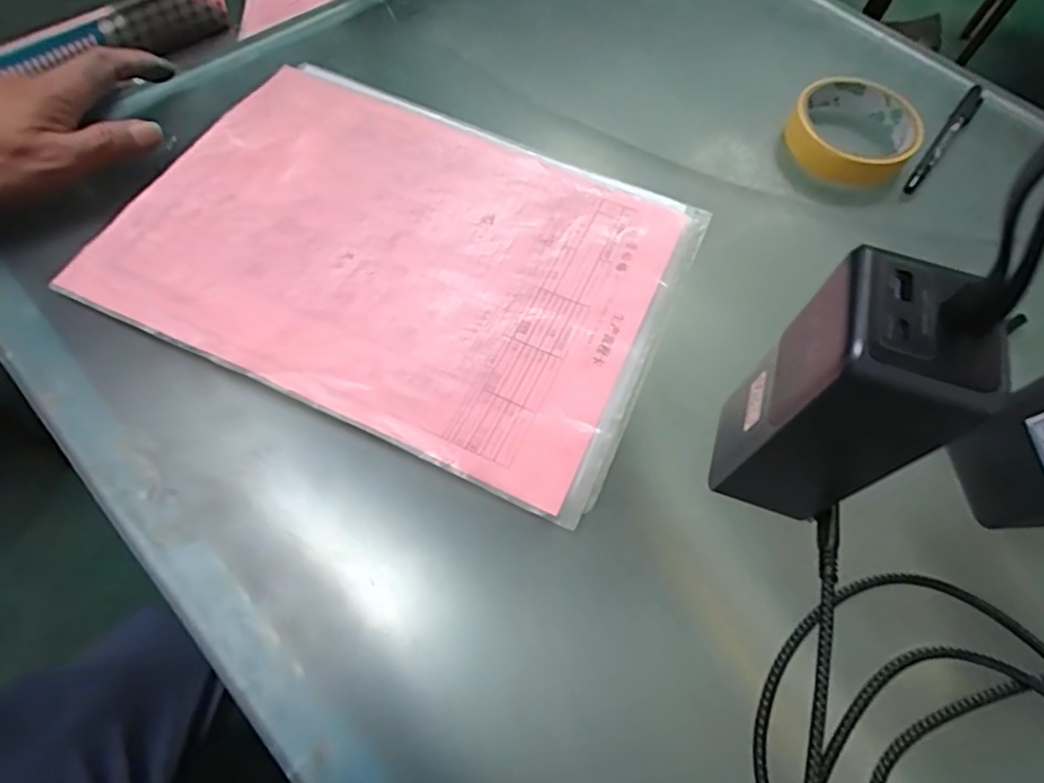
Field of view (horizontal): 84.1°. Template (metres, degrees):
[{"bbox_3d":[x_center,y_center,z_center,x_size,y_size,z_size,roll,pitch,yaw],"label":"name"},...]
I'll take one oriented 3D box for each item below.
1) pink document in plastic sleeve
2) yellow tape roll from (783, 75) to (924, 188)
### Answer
[{"bbox_3d":[-0.068,-0.086,0.341,0.310,0.010,0.224,24,62,9],"label":"pink document in plastic sleeve"},{"bbox_3d":[0.234,-0.184,0.407,0.084,0.025,0.091,1,64,-2],"label":"yellow tape roll"}]

